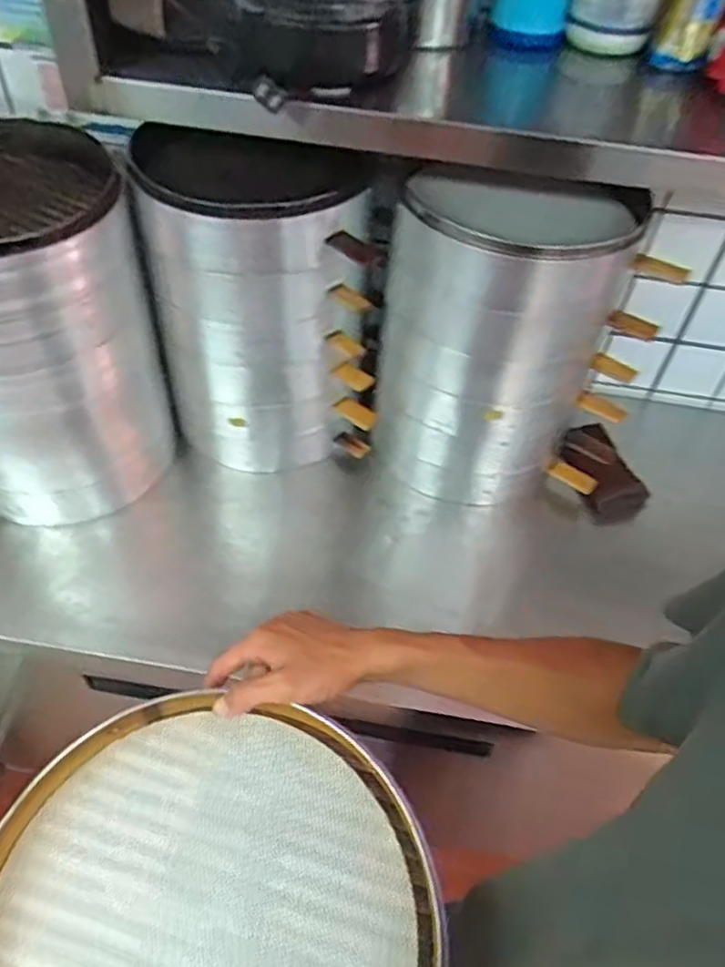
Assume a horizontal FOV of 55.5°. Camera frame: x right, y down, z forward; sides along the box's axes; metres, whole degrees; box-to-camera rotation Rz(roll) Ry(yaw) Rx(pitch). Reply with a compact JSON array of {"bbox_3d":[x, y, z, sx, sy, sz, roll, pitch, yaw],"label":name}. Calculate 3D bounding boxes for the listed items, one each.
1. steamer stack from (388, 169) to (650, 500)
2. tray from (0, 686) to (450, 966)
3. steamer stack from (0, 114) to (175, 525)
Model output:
[{"bbox_3d":[0.178,-0.202,0.905,0.249,0.381,0.269,18,50,12],"label":"steamer stack"},{"bbox_3d":[-0.095,0.275,0.423,0.277,0.053,0.266,2,49,-2],"label":"tray"},{"bbox_3d":[-0.401,-0.176,0.858,0.289,0.406,0.277,-5,49,-9],"label":"steamer stack"}]

